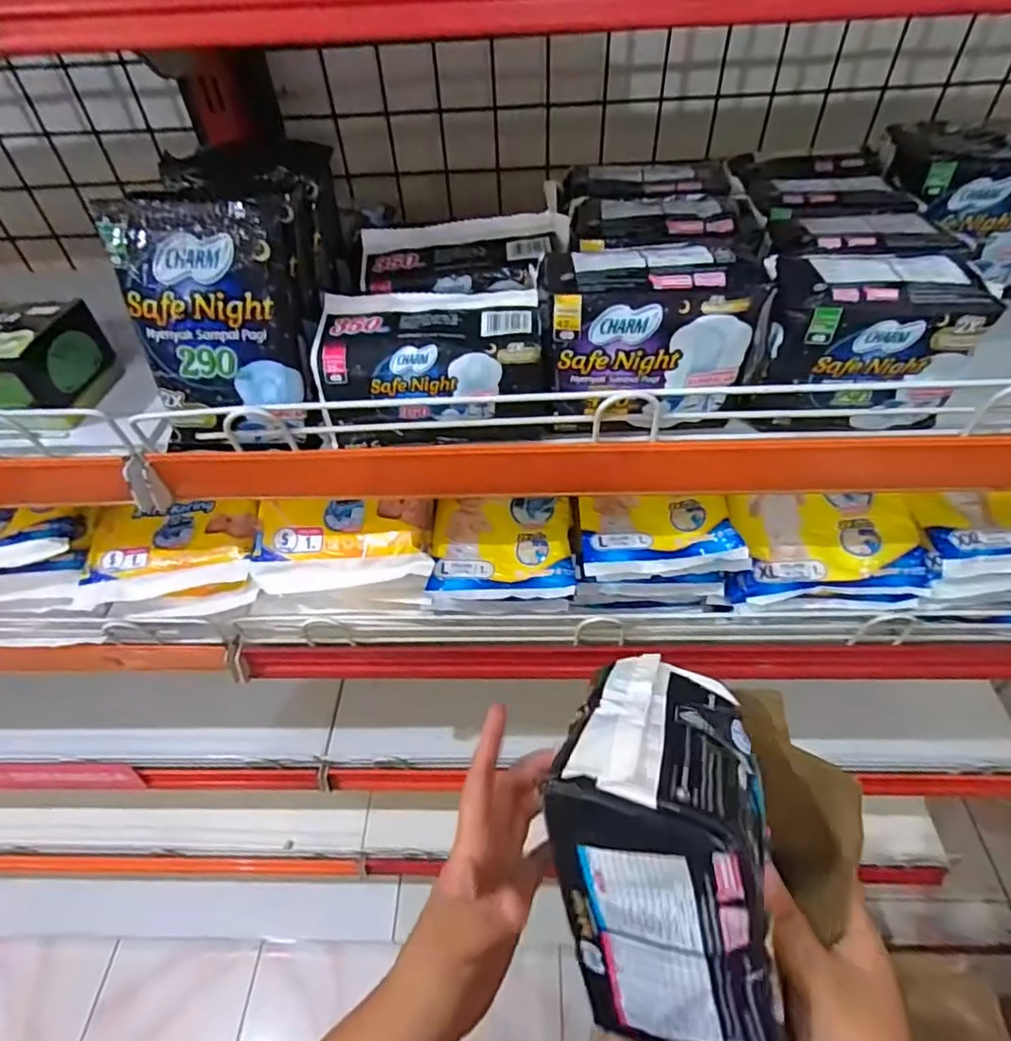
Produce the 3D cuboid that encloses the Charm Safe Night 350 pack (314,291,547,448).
[{"bbox_3d":[-0.046,-0.100,0.393,0.141,0.071,0.066,-1,48,3],"label":"Charm Safe Night 350 pack"}]

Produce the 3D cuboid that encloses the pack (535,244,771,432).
[{"bbox_3d":[0.091,-0.110,0.372,0.131,0.093,0.059,3,49,7],"label":"pack"}]

